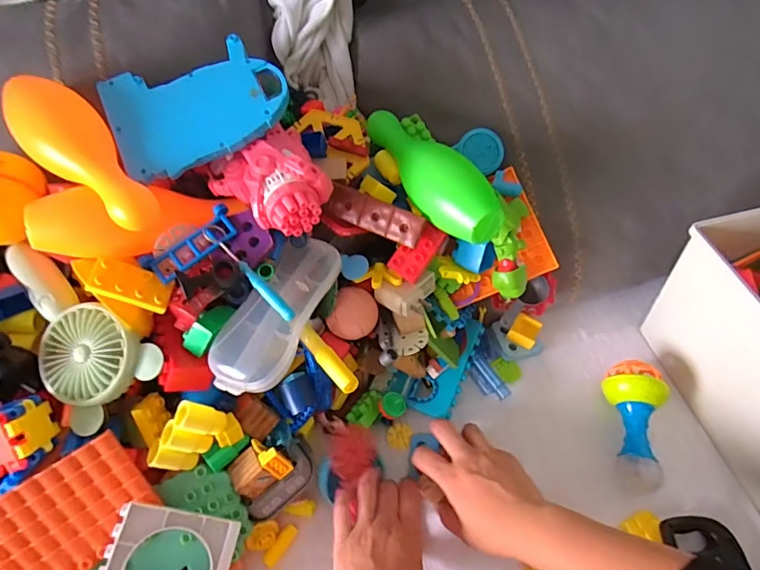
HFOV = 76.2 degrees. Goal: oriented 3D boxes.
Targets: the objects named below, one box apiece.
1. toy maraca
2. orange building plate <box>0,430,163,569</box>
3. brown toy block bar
[{"bbox_3d":[0.270,0.144,0.513,0.061,0.050,0.135,4,58,3],"label":"toy maraca"},{"bbox_3d":[-0.260,0.193,0.405,0.121,0.009,0.090,-32,100,-15],"label":"orange building plate"},{"bbox_3d":[-0.006,-0.070,0.478,0.105,0.013,0.033,24,103,18],"label":"brown toy block bar"}]

